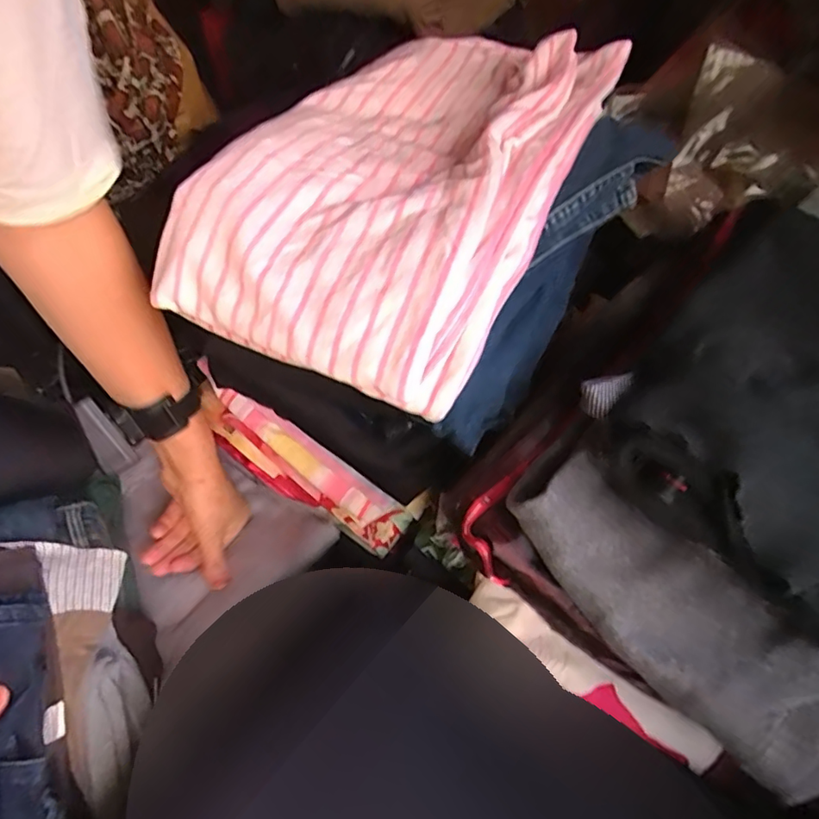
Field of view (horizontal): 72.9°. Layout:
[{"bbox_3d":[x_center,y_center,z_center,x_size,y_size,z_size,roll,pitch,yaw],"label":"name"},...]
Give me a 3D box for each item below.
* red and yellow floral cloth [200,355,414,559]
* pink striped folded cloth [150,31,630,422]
[{"bbox_3d":[-0.114,0.055,0.558,0.247,0.084,0.051,32,63,16],"label":"red and yellow floral cloth"},{"bbox_3d":[0.000,-0.181,0.426,0.228,0.067,0.367,27,61,13],"label":"pink striped folded cloth"}]

